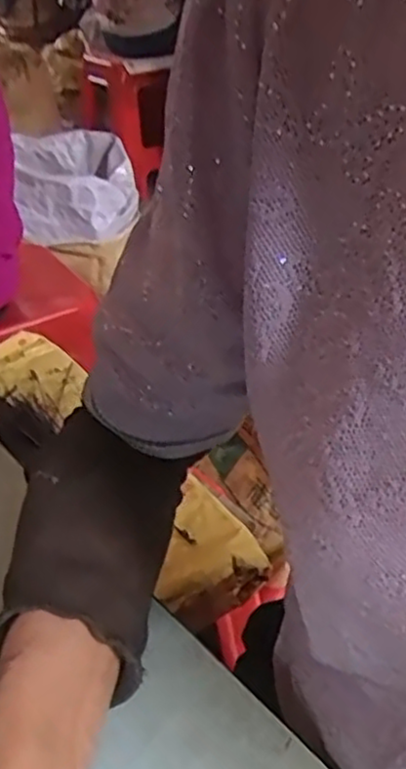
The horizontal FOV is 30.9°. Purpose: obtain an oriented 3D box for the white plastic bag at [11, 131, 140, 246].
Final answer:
[{"bbox_3d":[-0.285,-0.452,1.656,0.253,0.181,0.385,-9,34,-8],"label":"white plastic bag"}]

